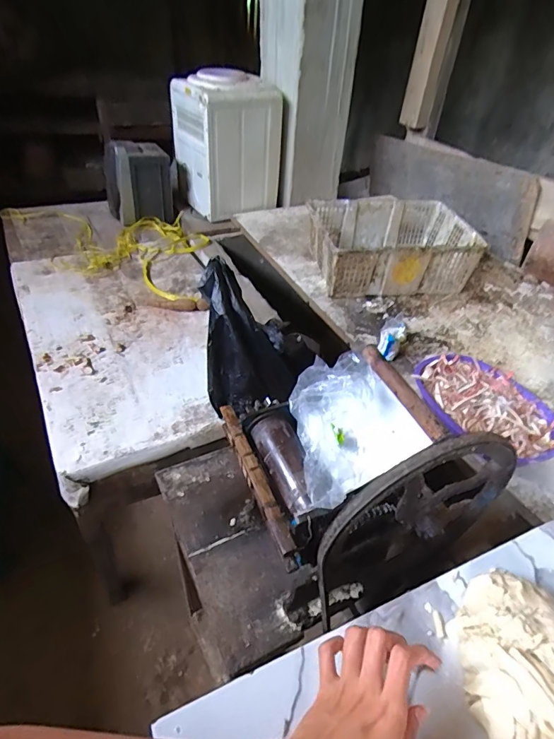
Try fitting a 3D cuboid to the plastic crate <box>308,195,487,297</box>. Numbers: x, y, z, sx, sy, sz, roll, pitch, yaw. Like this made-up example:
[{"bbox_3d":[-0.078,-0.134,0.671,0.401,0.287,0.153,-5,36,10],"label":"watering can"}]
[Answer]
[{"bbox_3d":[0.348,-0.388,1.364,0.475,0.153,0.331,-5,43,-10],"label":"plastic crate"}]

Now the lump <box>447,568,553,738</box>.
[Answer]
[{"bbox_3d":[0.223,0.256,0.362,0.127,0.060,0.163,10,42,7],"label":"lump"}]

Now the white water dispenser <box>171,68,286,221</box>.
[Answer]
[{"bbox_3d":[-0.181,-0.847,1.627,0.338,0.408,0.301,-16,46,-20],"label":"white water dispenser"}]

